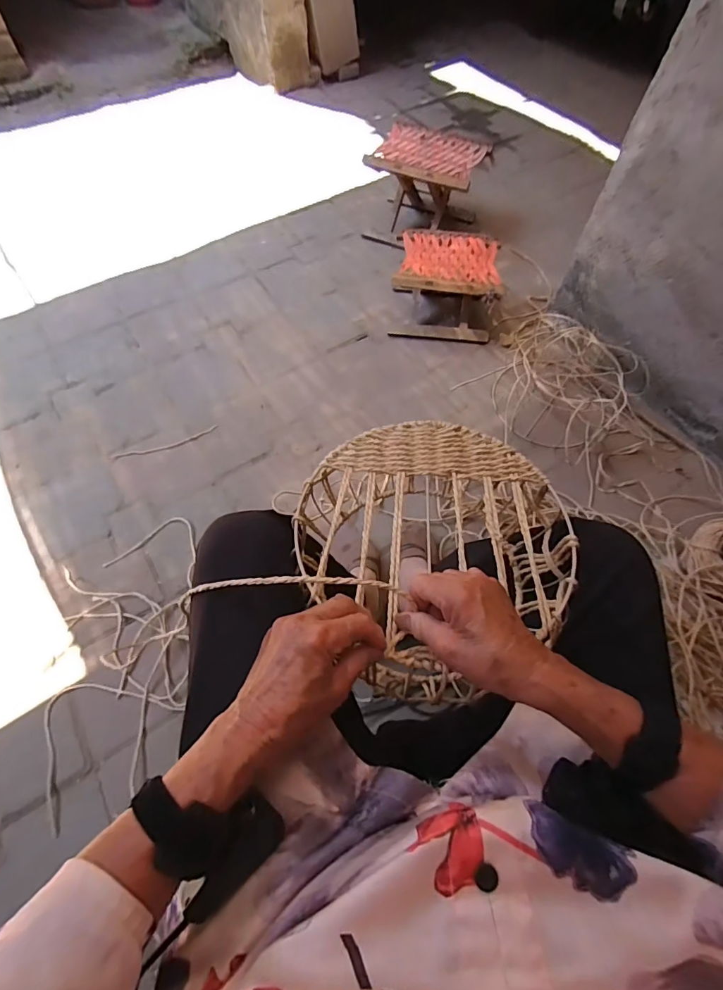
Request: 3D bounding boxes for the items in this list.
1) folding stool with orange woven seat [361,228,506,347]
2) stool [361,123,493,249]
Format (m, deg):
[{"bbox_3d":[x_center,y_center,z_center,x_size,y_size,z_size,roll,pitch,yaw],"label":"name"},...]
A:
[{"bbox_3d":[0.218,-0.571,1.231,0.287,0.185,0.237,4,61,1],"label":"folding stool with orange woven seat"},{"bbox_3d":[0.201,-0.962,1.417,0.299,0.241,0.299,20,62,10],"label":"stool"}]

